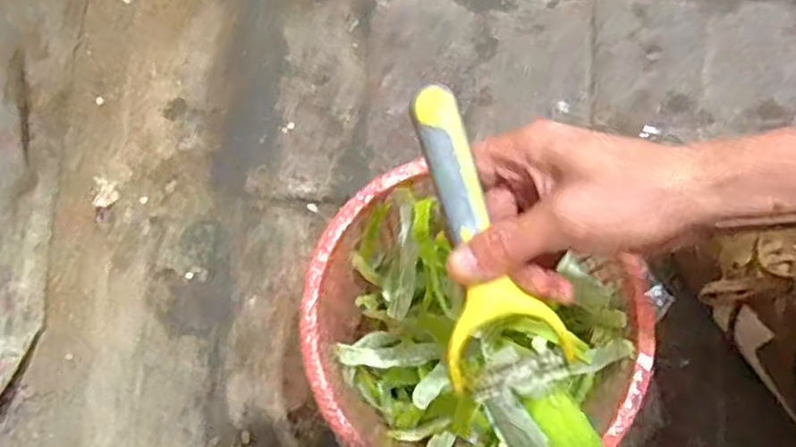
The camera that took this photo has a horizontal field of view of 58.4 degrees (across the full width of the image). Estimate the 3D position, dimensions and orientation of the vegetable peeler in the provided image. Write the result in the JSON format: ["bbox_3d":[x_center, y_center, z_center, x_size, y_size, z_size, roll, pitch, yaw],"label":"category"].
[{"bbox_3d":[0.036,0.007,0.333,0.056,0.014,0.142,-18,91,-4],"label":"vegetable peeler"}]

